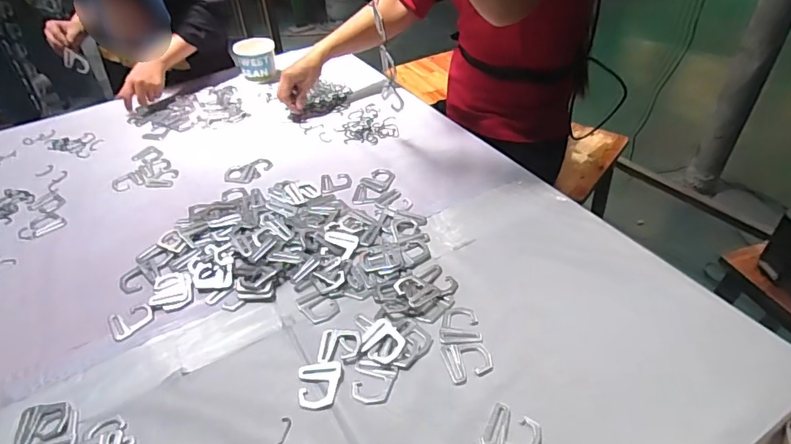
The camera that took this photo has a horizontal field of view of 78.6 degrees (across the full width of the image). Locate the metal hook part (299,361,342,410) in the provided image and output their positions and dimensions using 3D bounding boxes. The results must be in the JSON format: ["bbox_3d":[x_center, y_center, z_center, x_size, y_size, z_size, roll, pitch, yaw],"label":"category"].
[{"bbox_3d":[-0.082,0.177,0.524,0.045,0.004,0.054,-6,41,-3],"label":"metal hook part"}]

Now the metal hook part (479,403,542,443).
[{"bbox_3d":[0.114,0.207,0.471,0.051,0.004,0.047,19,46,24],"label":"metal hook part"}]

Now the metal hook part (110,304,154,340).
[{"bbox_3d":[-0.335,0.124,0.615,0.050,0.004,0.046,-27,47,-25],"label":"metal hook part"}]

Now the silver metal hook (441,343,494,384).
[{"bbox_3d":[0.081,0.153,0.539,0.050,0.004,0.047,-12,42,-9],"label":"silver metal hook"}]

